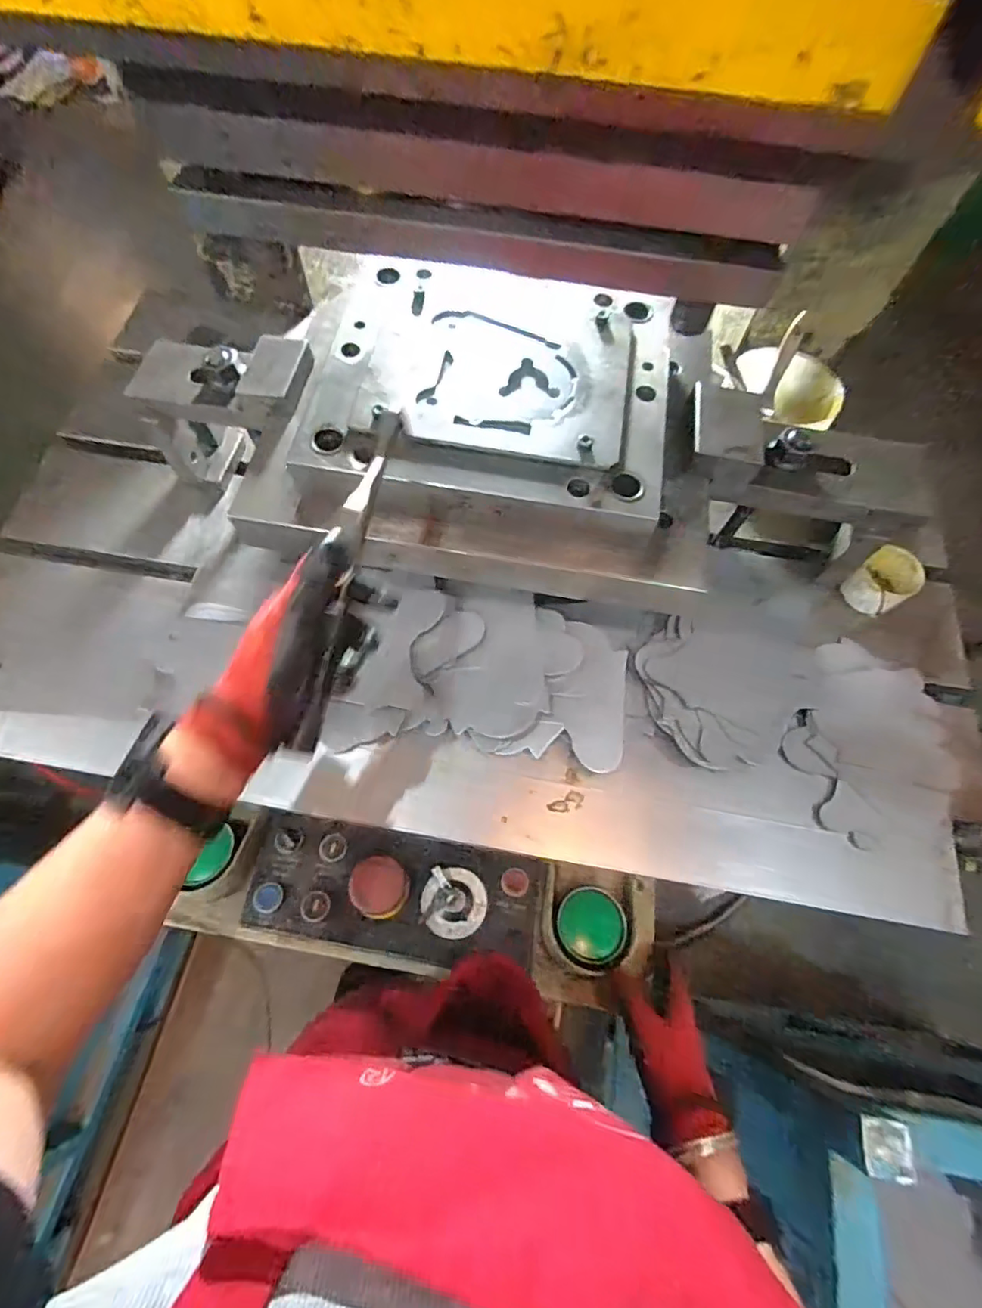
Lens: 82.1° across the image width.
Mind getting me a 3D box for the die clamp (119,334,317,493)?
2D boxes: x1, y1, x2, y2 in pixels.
[{"bbox_3d":[-0.281,-0.264,0.630,0.176,0.153,0.094,12,67,4],"label":"die clamp"}]

